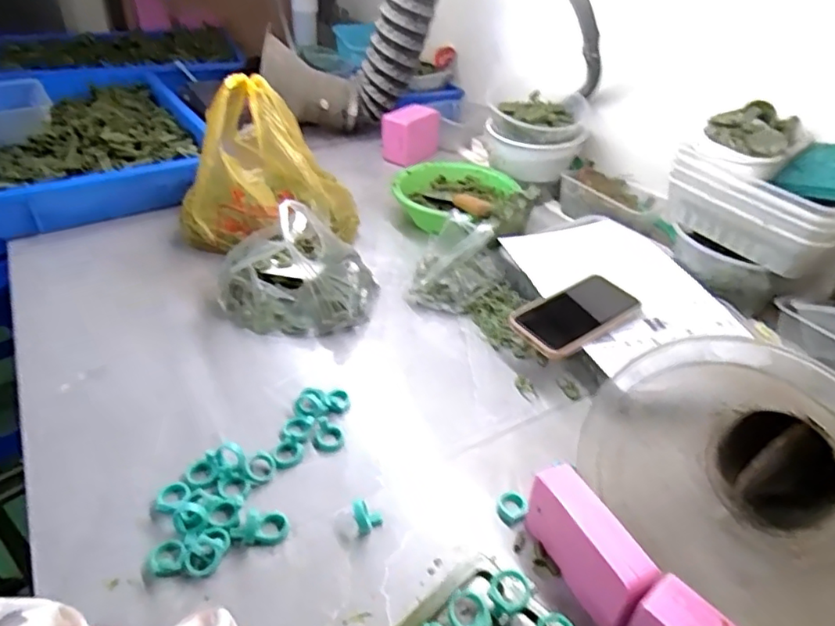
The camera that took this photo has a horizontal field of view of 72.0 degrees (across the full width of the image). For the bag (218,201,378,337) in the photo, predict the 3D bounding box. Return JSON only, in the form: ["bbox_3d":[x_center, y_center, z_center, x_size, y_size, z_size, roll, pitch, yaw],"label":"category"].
[{"bbox_3d":[-0.146,-0.062,0.705,0.176,0.140,0.140,17,38,17],"label":"bag"}]

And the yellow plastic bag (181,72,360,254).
[{"bbox_3d":[-0.212,-0.209,0.808,0.246,0.199,0.164,1,36,-4],"label":"yellow plastic bag"}]

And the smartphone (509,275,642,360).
[{"bbox_3d":[0.179,0.003,0.655,0.144,0.013,0.079,-24,53,-22],"label":"smartphone"}]

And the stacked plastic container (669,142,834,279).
[{"bbox_3d":[0.431,-0.134,0.715,0.119,0.094,0.210,-21,43,-28],"label":"stacked plastic container"}]

